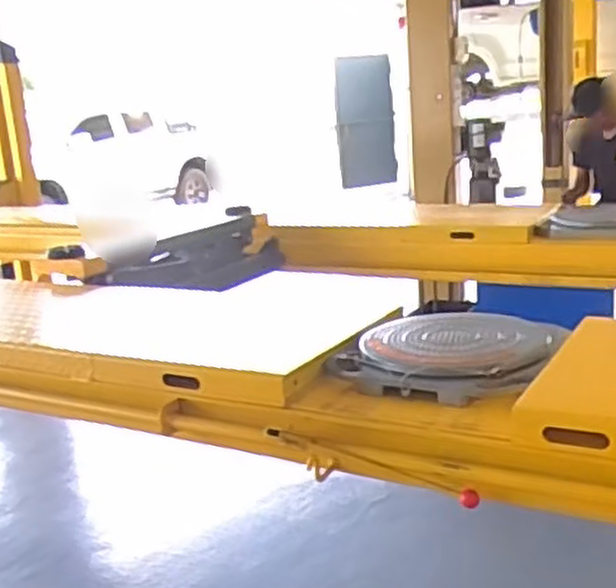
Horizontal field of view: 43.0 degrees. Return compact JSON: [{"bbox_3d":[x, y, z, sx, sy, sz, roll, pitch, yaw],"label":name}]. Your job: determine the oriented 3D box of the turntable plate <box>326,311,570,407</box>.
[{"bbox_3d":[0.259,0.099,1.394,0.356,0.047,0.360,4,16,32],"label":"turntable plate"}]

